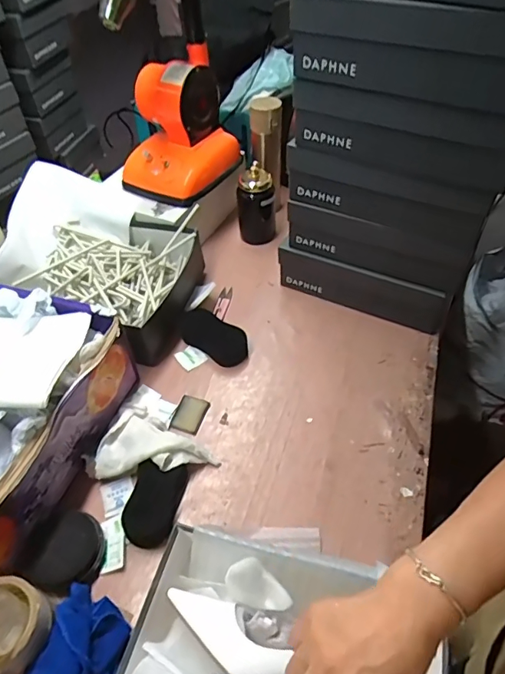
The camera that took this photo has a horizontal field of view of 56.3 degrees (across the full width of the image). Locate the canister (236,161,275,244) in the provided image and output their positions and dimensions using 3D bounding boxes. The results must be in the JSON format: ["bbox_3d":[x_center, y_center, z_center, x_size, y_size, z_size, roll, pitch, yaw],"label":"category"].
[{"bbox_3d":[0.007,-0.267,0.966,0.074,0.149,0.058,2,49,4],"label":"canister"}]

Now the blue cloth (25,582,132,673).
[{"bbox_3d":[-0.185,0.359,0.497,0.092,0.051,0.178,2,49,4],"label":"blue cloth"}]

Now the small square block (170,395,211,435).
[{"bbox_3d":[-0.098,0.120,0.737,0.046,0.007,0.060,15,51,15],"label":"small square block"}]

